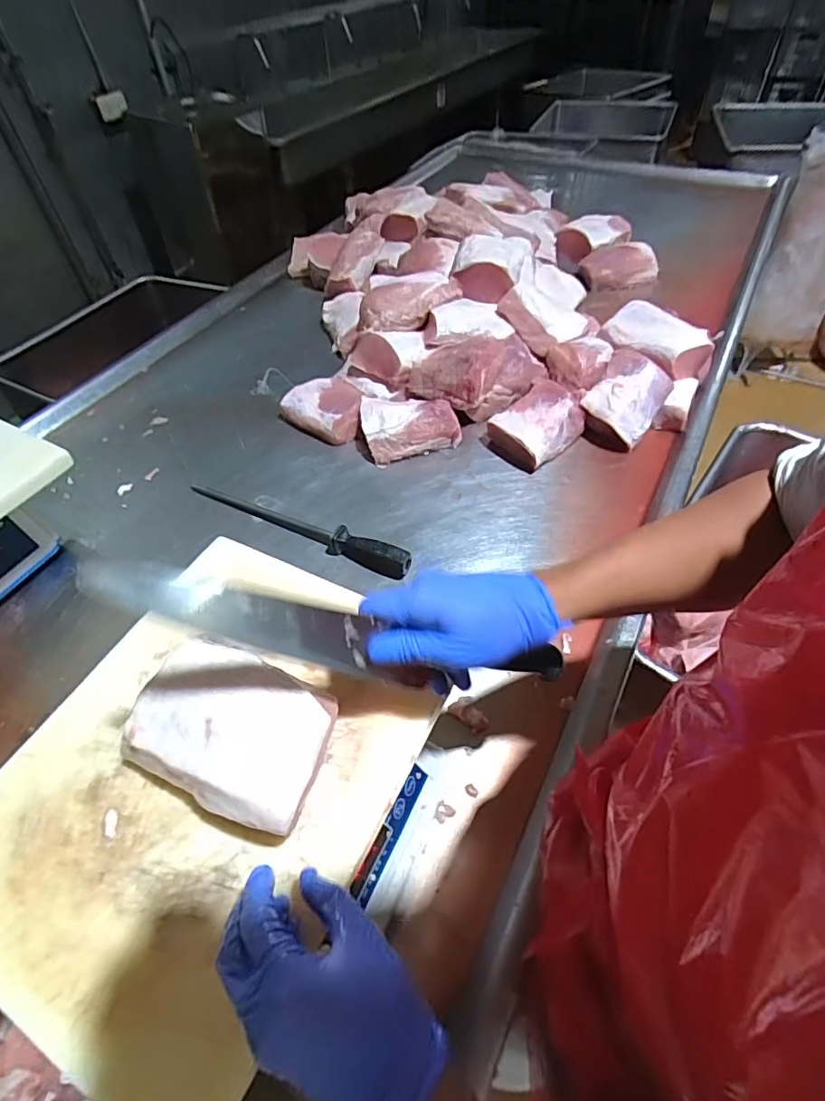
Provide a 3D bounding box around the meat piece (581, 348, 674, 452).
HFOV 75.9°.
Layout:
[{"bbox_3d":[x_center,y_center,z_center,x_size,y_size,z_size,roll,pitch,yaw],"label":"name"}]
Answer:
[{"bbox_3d":[0.363,-0.252,0.899,0.107,0.101,0.141,28,57,26],"label":"meat piece"}]

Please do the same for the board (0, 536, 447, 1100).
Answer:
[{"bbox_3d":[-0.172,0.173,0.433,0.308,0.033,0.356,19,54,21],"label":"board"}]

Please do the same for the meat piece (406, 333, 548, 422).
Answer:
[{"bbox_3d":[0.116,-0.313,0.936,0.237,0.102,0.118,-9,49,-2],"label":"meat piece"}]

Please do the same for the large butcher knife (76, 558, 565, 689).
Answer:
[{"bbox_3d":[-0.037,0.067,0.388,0.360,0.045,0.030,18,43,-26],"label":"large butcher knife"}]

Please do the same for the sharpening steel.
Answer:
[{"bbox_3d":[-0.185,-0.041,0.808,0.407,0.035,0.033,19,53,21],"label":"sharpening steel"}]

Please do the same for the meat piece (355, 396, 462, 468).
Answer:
[{"bbox_3d":[-0.013,-0.221,0.926,0.172,0.068,0.124,-17,49,-9],"label":"meat piece"}]

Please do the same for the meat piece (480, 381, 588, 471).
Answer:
[{"bbox_3d":[0.210,-0.218,0.902,0.156,0.069,0.133,-34,54,-22],"label":"meat piece"}]

